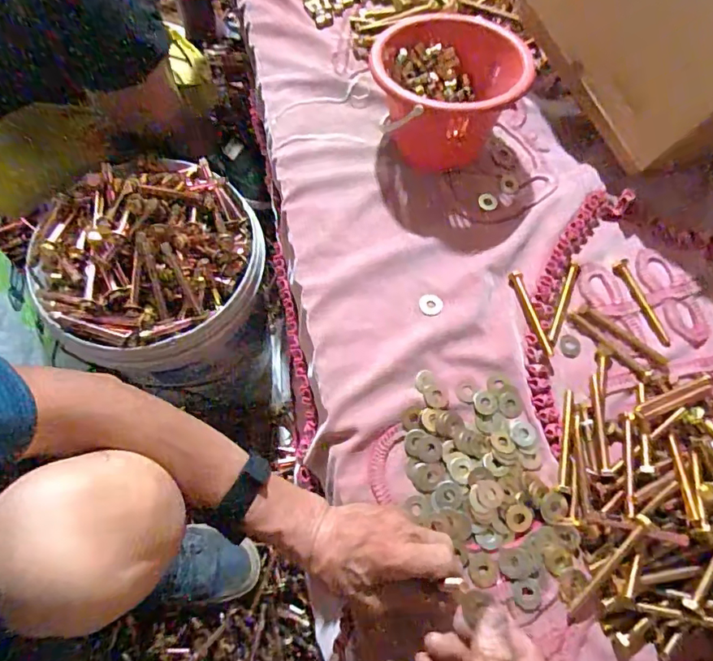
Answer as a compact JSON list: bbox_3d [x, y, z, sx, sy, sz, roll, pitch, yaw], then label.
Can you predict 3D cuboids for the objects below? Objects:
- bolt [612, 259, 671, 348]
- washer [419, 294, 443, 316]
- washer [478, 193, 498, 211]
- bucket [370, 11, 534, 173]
[{"bbox_3d":[0.325,-0.032,0.555,0.019,0.011,0.108,-16,68,-9],"label":"bolt"},{"bbox_3d":[0.082,-0.029,0.535,0.024,0.005,0.024,0,67,-2],"label":"washer"},{"bbox_3d":[0.164,-0.160,0.610,0.022,0.005,0.023,-1,83,4],"label":"washer"},{"bbox_3d":[0.106,-0.287,0.585,0.163,0.112,0.174,1,67,-2],"label":"bucket"}]

